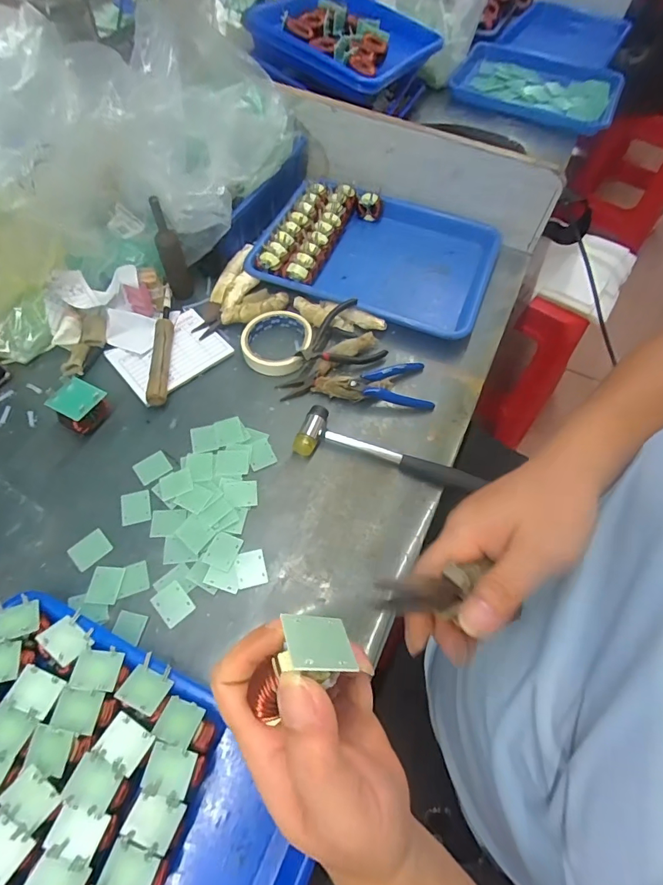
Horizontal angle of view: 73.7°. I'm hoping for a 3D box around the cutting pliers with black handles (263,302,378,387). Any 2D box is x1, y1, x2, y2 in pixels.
[{"bbox_3d":[0.008,-0.128,0.568,0.107,0.029,0.082,-30,67,-18],"label":"cutting pliers with black handles"}]

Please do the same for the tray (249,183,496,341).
[{"bbox_3d":[0.070,-0.284,0.656,0.323,0.038,0.239,20,62,8],"label":"tray"}]

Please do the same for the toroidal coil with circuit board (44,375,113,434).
[{"bbox_3d":[-0.287,-0.039,0.508,0.050,0.053,0.052,22,62,9],"label":"toroidal coil with circuit board"}]

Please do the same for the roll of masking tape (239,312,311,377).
[{"bbox_3d":[-0.072,-0.133,0.576,0.086,0.018,0.092,1,61,-2],"label":"roll of masking tape"}]

